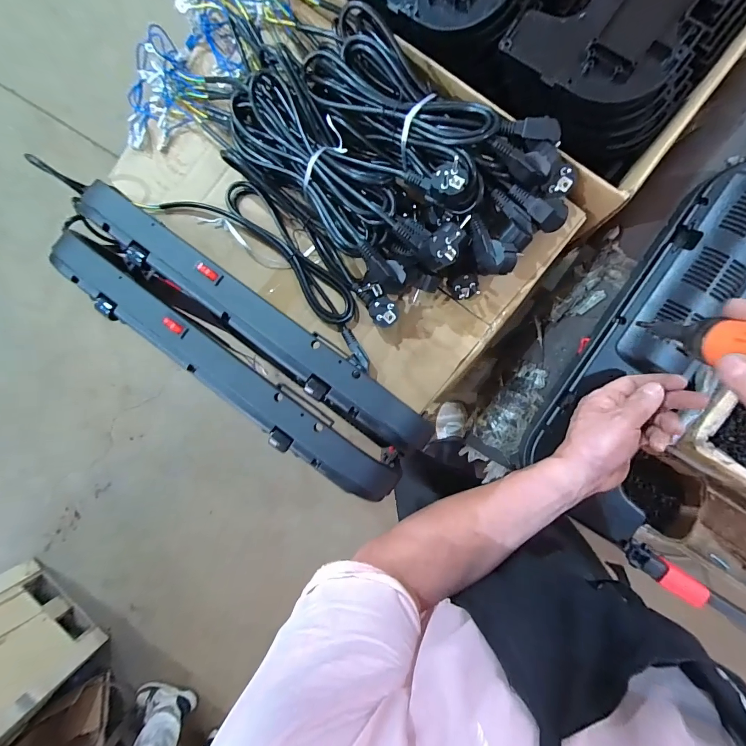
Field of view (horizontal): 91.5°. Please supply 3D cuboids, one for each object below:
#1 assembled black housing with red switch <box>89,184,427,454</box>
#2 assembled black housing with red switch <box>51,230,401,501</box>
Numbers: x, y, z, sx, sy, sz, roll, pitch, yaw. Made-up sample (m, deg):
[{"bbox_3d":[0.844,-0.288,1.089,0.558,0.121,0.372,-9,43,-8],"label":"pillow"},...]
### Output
[{"bbox_3d":[-0.116,-0.050,0.384,0.425,0.062,0.065,38,97,5],"label":"assembled black housing with red switch"},{"bbox_3d":[-0.154,-0.003,0.384,0.432,0.051,0.055,37,97,5],"label":"assembled black housing with red switch"}]

